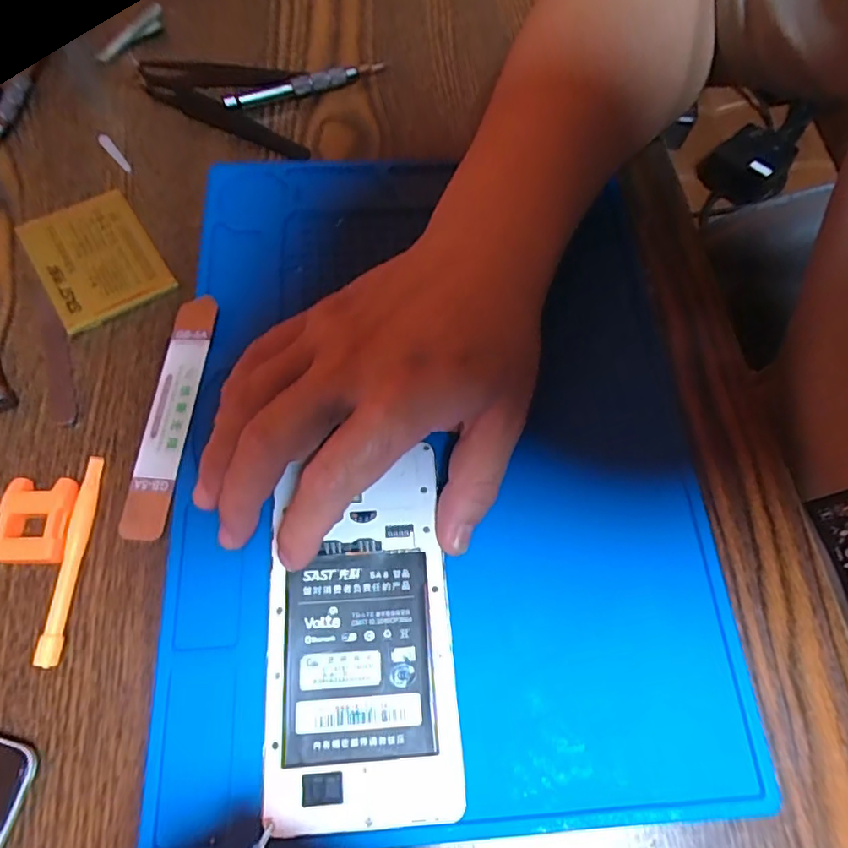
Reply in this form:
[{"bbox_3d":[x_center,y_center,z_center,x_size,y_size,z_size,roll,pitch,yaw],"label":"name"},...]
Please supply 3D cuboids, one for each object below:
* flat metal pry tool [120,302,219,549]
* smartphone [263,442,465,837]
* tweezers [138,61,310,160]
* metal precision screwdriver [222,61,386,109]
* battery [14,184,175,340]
[{"bbox_3d":[-0.115,-0.007,0.255,0.019,0.004,0.116,2,70,7],"label":"flat metal pry tool"},{"bbox_3d":[-0.025,0.079,0.218,0.068,0.006,0.130,-3,68,-4],"label":"smartphone"},{"bbox_3d":[-0.112,-0.198,0.332,0.112,0.012,0.050,25,69,7],"label":"tweezers"},{"bbox_3d":[-0.071,-0.205,0.335,0.098,0.010,0.009,-19,70,-10],"label":"metal precision screwdriver"},{"bbox_3d":[-0.167,-0.085,0.285,0.055,0.006,0.074,-32,73,-14],"label":"battery"}]

